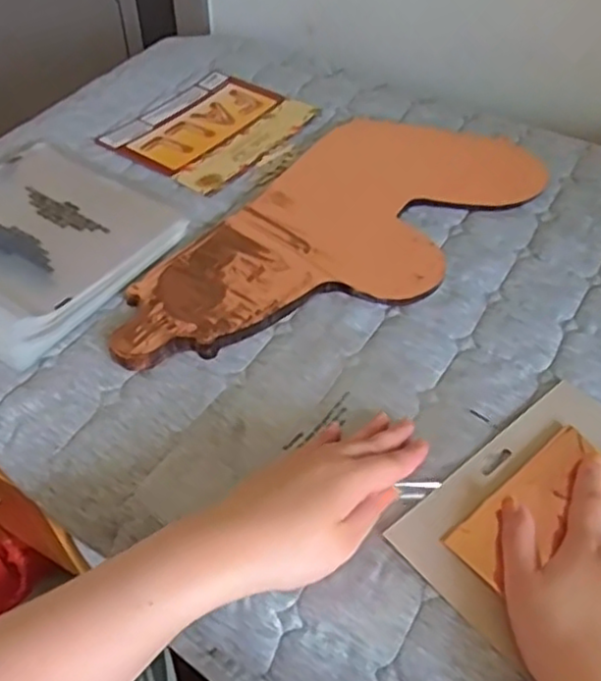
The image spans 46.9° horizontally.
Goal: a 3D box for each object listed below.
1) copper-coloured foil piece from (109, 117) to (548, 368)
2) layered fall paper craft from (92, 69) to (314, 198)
[{"bbox_3d":[0.034,-0.102,0.632,0.201,0.008,0.445,33,55,27],"label":"copper-coloured foil piece"},{"bbox_3d":[-0.097,-0.233,0.760,0.160,0.004,0.190,29,55,24],"label":"layered fall paper craft"}]

